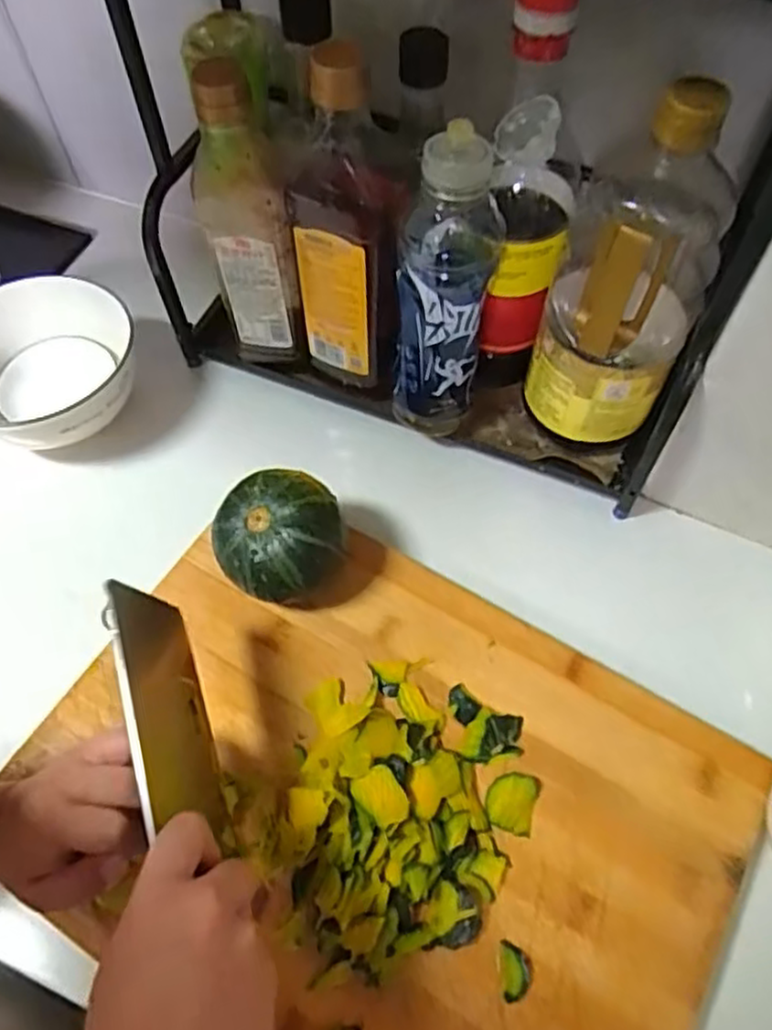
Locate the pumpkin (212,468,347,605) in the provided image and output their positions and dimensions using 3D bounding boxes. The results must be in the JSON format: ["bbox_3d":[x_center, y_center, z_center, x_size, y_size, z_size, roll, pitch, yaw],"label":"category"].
[{"bbox_3d":[-0.071,0.019,0.492,0.082,0.072,0.080,0,61,0],"label":"pumpkin"}]

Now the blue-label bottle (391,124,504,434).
[{"bbox_3d":[0.040,-0.151,0.491,0.059,0.216,0.076,7,61,4],"label":"blue-label bottle"}]

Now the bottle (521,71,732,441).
[{"bbox_3d":[0.158,-0.154,0.466,0.091,0.232,0.090,16,62,9],"label":"bottle"}]

